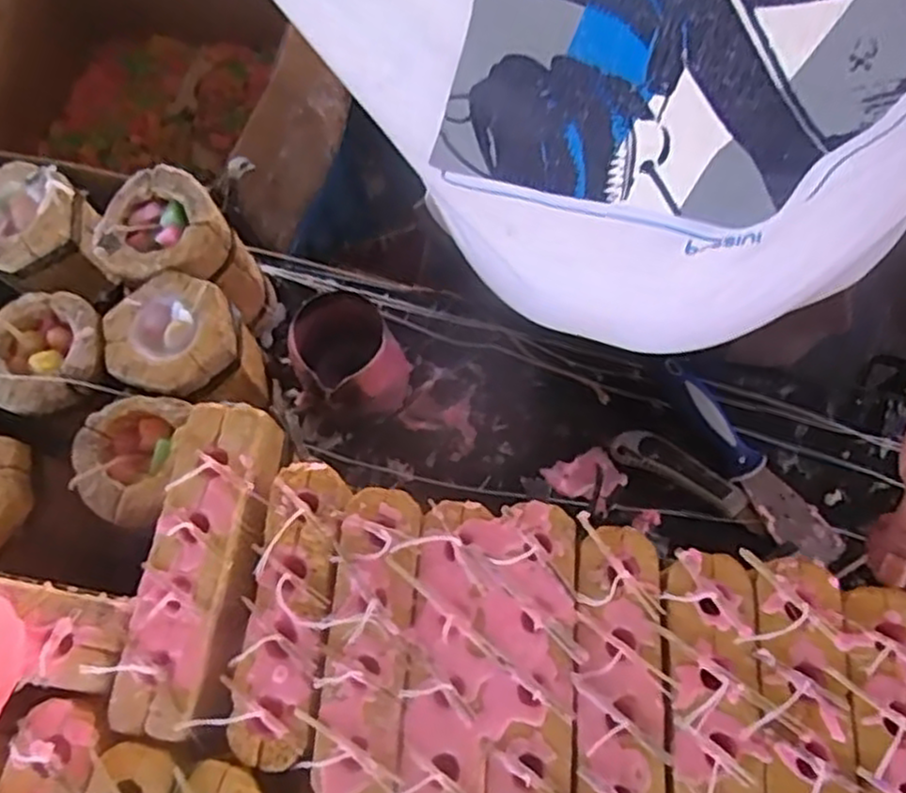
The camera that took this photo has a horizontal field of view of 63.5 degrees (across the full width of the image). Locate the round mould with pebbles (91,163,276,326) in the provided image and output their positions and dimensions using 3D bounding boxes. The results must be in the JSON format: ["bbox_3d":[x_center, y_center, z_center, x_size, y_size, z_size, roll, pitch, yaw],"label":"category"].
[{"bbox_3d":[-0.227,-0.112,0.631,0.088,0.139,0.101,35,74,15],"label":"round mould with pebbles"}]

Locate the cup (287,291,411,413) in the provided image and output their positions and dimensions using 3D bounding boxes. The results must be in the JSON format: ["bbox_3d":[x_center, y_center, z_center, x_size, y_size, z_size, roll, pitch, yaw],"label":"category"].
[{"bbox_3d":[-0.086,-0.030,0.630,0.080,0.107,0.076,-1,69,2],"label":"cup"}]

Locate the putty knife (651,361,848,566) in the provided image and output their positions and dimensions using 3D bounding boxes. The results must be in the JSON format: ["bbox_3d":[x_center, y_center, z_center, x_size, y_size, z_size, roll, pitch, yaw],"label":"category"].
[{"bbox_3d":[0.246,0.055,0.627,0.044,0.017,0.211,-35,71,-11],"label":"putty knife"}]

